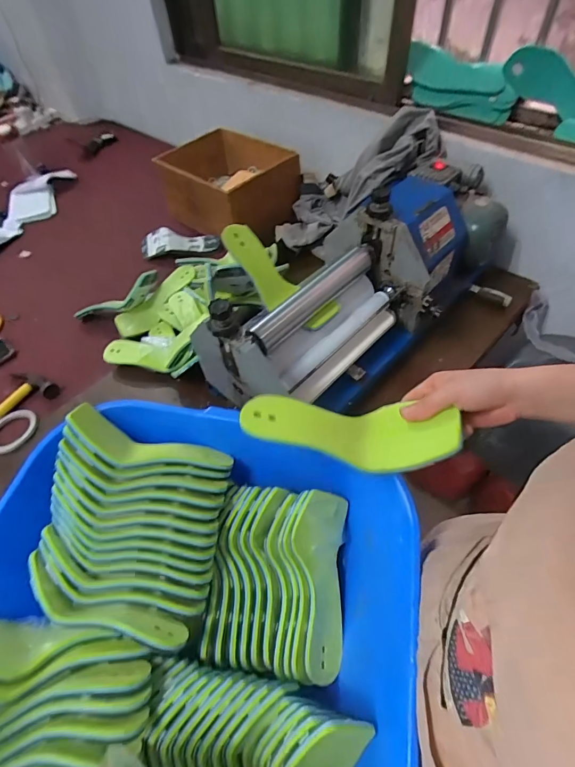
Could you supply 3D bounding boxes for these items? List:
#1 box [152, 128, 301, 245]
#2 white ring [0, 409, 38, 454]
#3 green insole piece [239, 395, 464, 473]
[{"bbox_3d":[-0.151,-0.571,1.122,0.358,0.179,0.282,29,61,24],"label":"box"},{"bbox_3d":[-0.545,0.094,0.760,0.081,0.008,0.098,32,62,25],"label":"white ring"},{"bbox_3d":[0.062,0.045,0.402,0.214,0.034,0.073,8,54,4],"label":"green insole piece"}]

